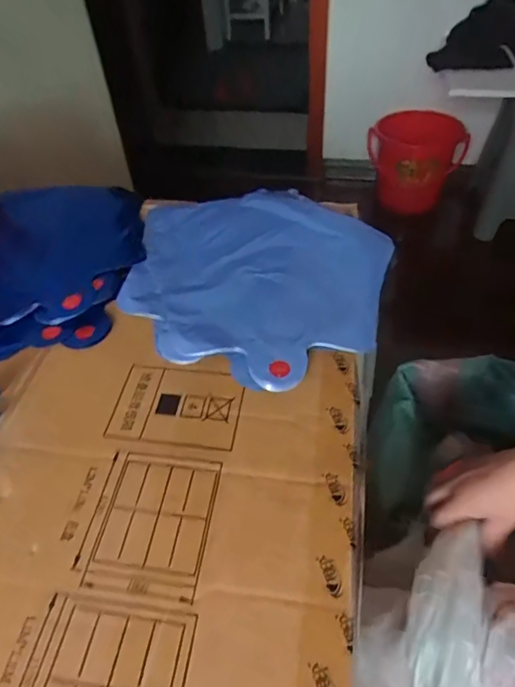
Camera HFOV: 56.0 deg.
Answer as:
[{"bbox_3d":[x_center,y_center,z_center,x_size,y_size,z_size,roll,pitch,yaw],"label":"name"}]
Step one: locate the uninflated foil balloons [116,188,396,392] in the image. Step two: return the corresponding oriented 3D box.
[{"bbox_3d":[-0.004,-0.070,0.442,0.232,0.010,0.249,11,49,14],"label":"uninflated foil balloons"}]

